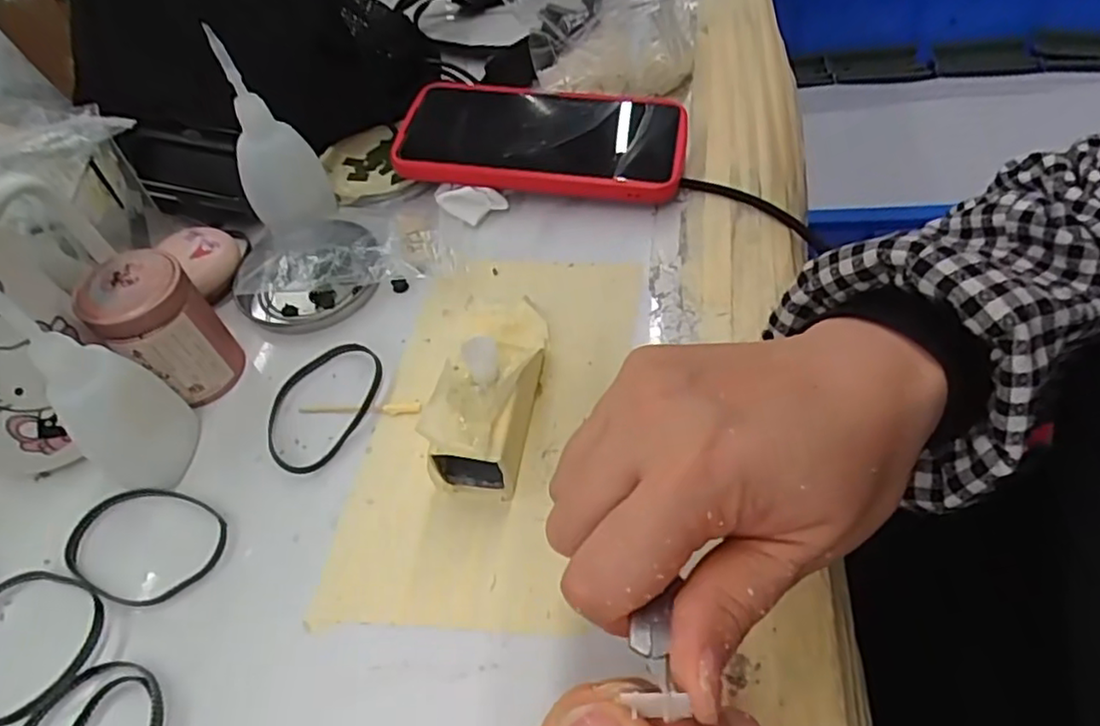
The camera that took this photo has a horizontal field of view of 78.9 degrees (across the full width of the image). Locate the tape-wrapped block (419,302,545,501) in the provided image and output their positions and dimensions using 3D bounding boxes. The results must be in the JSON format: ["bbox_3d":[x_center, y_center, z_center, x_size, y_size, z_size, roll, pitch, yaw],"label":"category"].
[{"bbox_3d":[-0.025,0.014,0.288,0.039,0.041,0.079,7,54,11],"label":"tape-wrapped block"}]

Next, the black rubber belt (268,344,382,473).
[{"bbox_3d":[-0.109,0.018,0.318,0.047,0.006,0.071,22,58,21],"label":"black rubber belt"}]

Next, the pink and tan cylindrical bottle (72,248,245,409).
[{"bbox_3d":[-0.181,-0.016,0.313,0.043,0.066,0.043,-3,52,3],"label":"pink and tan cylindrical bottle"}]

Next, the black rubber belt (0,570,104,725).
[{"bbox_3d":[-0.205,0.109,0.258,0.062,0.005,0.057,-3,52,3],"label":"black rubber belt"}]

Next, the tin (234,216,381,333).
[{"bbox_3d":[-0.131,-0.053,0.364,0.073,0.019,0.072,-3,52,3],"label":"tin"}]

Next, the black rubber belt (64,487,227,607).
[{"bbox_3d":[-0.171,0.075,0.280,0.069,0.004,0.049,16,56,17],"label":"black rubber belt"}]

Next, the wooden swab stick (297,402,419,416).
[{"bbox_3d":[-0.090,0.022,0.314,0.058,0.004,0.007,-2,52,4],"label":"wooden swab stick"}]

